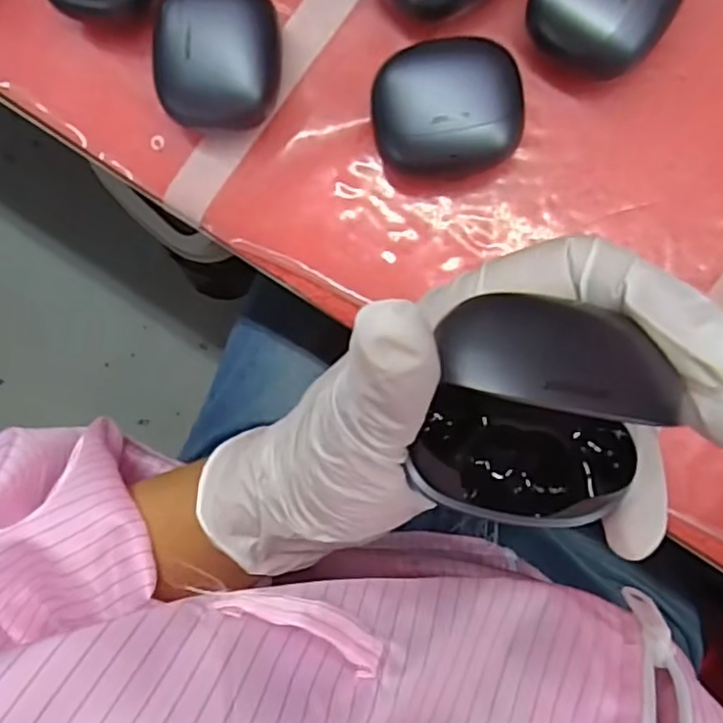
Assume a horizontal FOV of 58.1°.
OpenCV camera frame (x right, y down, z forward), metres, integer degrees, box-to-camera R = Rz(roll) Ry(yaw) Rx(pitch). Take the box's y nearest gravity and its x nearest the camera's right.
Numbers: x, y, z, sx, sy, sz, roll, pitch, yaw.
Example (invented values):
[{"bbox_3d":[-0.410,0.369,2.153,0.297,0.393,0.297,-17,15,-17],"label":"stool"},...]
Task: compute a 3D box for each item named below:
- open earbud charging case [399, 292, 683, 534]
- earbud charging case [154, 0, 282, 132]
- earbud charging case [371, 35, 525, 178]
[{"bbox_3d":[0.042,0.014,0.157,0.052,0.030,0.054,8,92,6],"label":"open earbud charging case"},{"bbox_3d":[-0.056,-0.121,0.261,0.046,0.031,0.051,4,91,6],"label":"earbud charging case"},{"bbox_3d":[0.033,-0.096,0.252,0.055,0.029,0.045,-6,90,6],"label":"earbud charging case"}]

